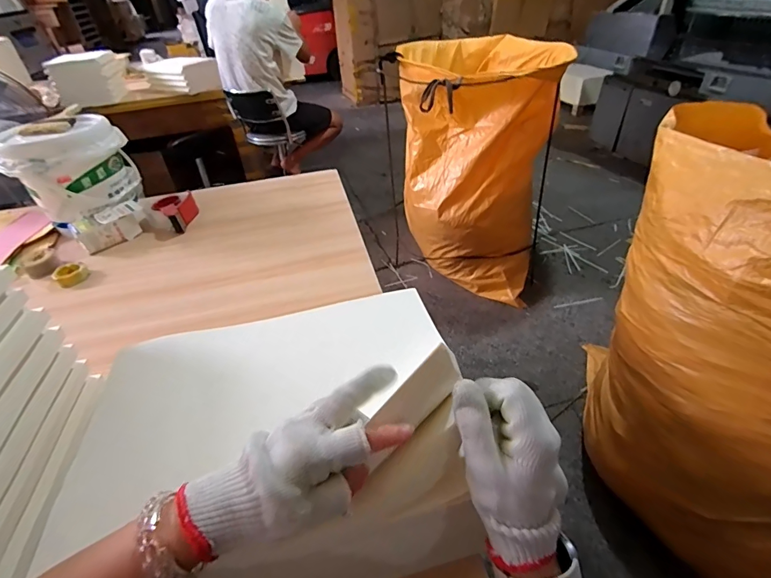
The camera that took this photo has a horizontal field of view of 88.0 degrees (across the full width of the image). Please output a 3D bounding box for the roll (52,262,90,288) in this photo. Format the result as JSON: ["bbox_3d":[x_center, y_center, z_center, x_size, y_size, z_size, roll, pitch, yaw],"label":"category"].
[{"bbox_3d":[-0.714,-0.033,0.908,0.061,0.036,0.061,-3,38,2],"label":"roll"}]

